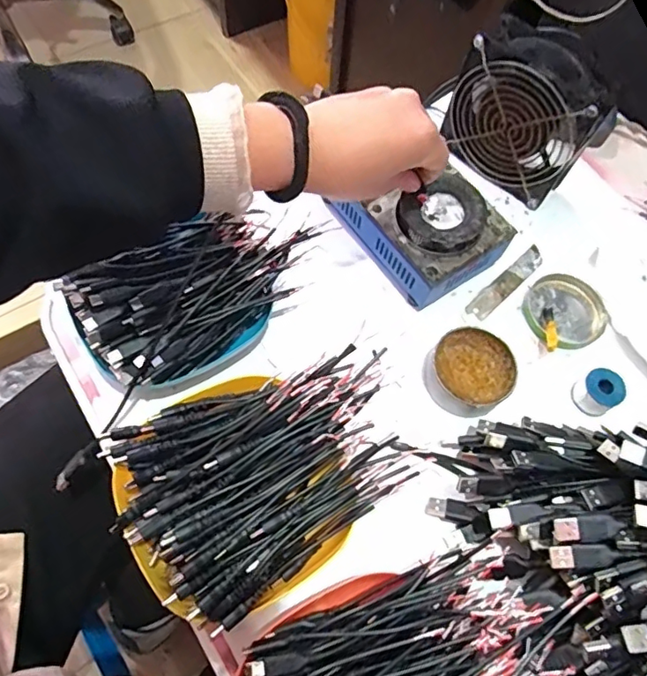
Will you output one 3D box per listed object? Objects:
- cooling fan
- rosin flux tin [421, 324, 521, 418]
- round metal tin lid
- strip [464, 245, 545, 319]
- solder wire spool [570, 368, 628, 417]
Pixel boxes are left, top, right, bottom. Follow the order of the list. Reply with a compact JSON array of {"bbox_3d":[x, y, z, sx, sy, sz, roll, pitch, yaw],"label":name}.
[{"bbox_3d":[0.171,-0.188,0.473,0.055,0.117,0.131,-40,73,-19],"label":"cooling fan"},{"bbox_3d":[0.112,0.025,0.416,0.063,0.024,0.067,1,65,-2],"label":"rosin flux tin"},{"bbox_3d":[0.202,-0.023,0.458,0.064,0.013,0.065,1,65,-2],"label":"round metal tin lid"},{"bbox_3d":[0.160,-0.049,0.470,0.095,0.004,0.018,-40,73,-19],"label":"strip"},{"bbox_3d":[0.210,0.042,0.415,0.030,0.024,0.029,1,65,-2],"label":"solder wire spool"}]

